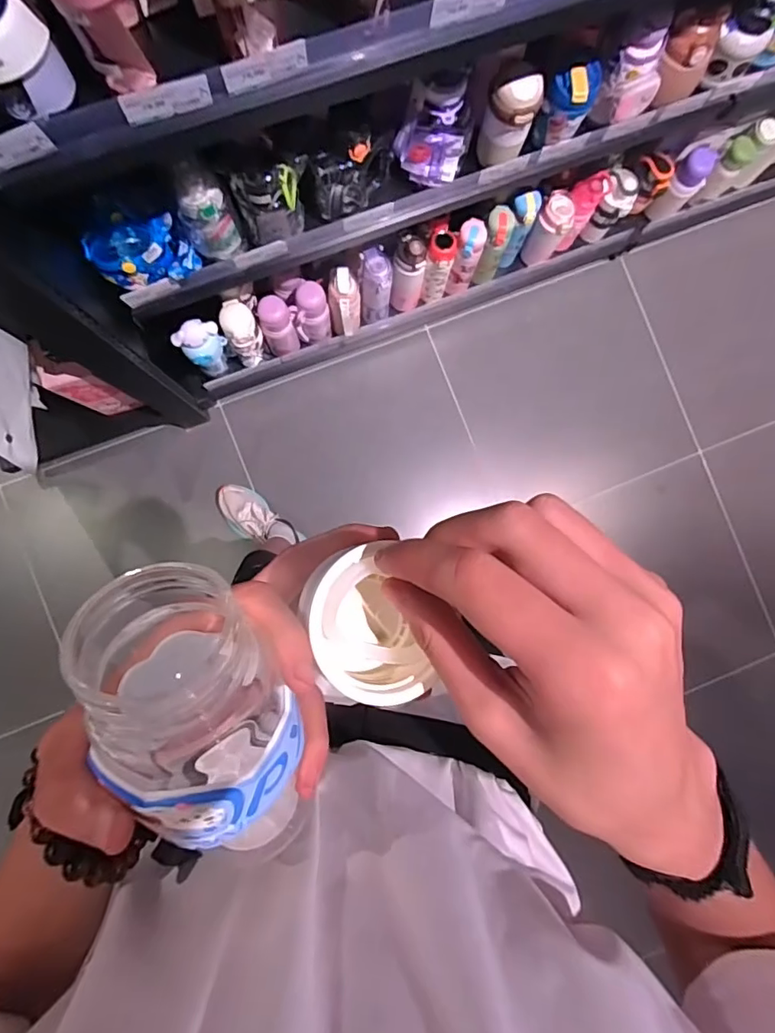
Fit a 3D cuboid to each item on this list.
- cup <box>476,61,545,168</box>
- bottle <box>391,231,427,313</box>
[{"bbox_3d":[0.203,-0.668,0.853,0.080,0.145,0.086,0,88,-3],"label":"cup"},{"bbox_3d":[0.047,-0.543,1.177,0.071,0.215,0.069,0,88,-3],"label":"bottle"}]

